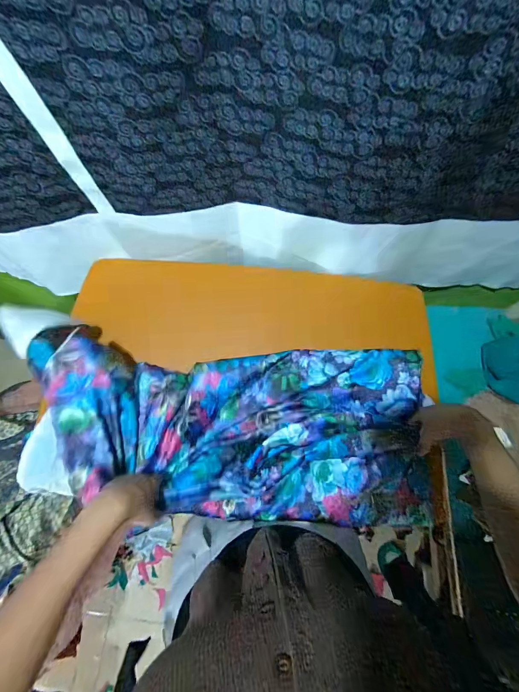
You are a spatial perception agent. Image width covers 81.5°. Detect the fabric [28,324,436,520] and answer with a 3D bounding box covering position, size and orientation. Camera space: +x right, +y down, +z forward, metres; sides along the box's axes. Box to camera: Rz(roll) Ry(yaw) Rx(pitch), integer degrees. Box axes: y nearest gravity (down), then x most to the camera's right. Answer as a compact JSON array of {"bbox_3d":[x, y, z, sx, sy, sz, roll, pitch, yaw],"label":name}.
[{"bbox_3d":[-0.030,0.130,0.509,0.609,0.093,0.285,7,73,-6],"label":"fabric"}]

